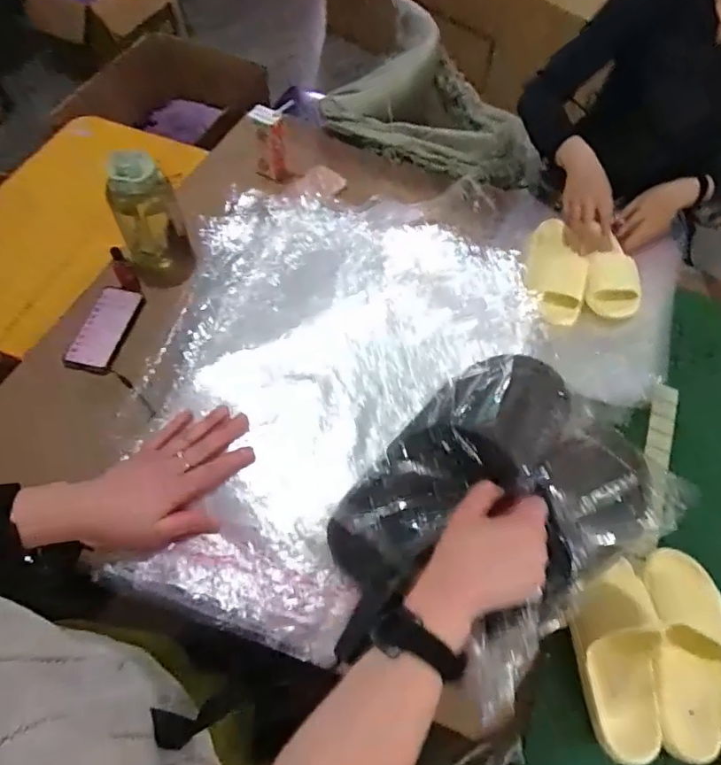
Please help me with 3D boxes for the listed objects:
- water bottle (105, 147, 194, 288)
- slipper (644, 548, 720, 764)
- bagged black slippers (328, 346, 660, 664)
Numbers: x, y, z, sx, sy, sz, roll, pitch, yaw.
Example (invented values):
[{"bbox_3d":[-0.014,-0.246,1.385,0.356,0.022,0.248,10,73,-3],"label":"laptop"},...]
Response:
[{"bbox_3d":[-0.365,-0.282,0.947,0.113,0.218,0.111,-26,65,-15],"label":"water bottle"},{"bbox_3d":[0.431,0.349,0.720,0.108,0.061,0.253,5,61,1],"label":"slipper"},{"bbox_3d":[0.111,0.109,0.496,0.310,0.076,0.209,-28,66,-17],"label":"bagged black slippers"}]

